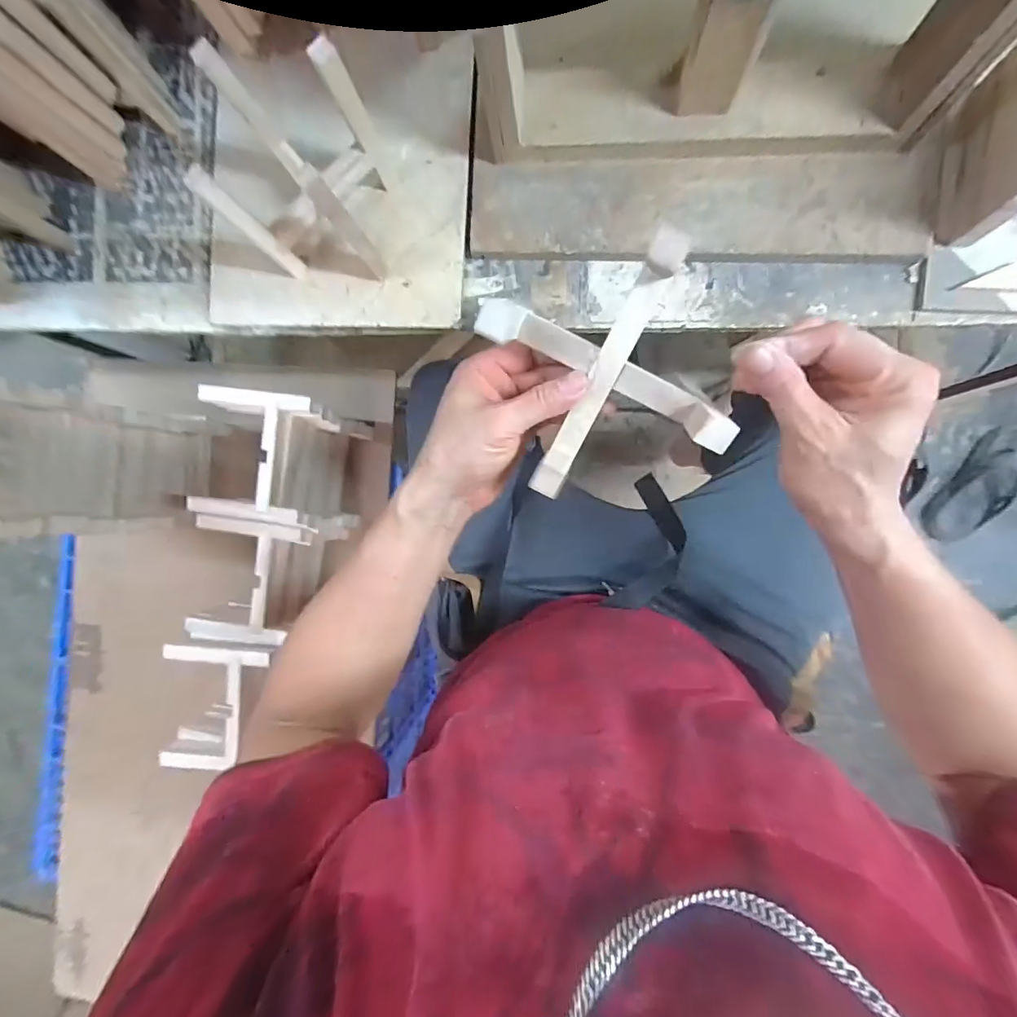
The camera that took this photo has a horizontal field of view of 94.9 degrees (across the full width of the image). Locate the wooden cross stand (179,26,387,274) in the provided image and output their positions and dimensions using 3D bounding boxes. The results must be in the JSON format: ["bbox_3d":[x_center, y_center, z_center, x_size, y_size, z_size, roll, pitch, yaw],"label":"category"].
[{"bbox_3d":[-0.194,-0.314,0.452,0.124,0.151,0.118,5,91,6],"label":"wooden cross stand"}]

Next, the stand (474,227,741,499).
[{"bbox_3d":[0.057,-0.086,0.295,0.132,0.048,0.127,-15,89,6],"label":"stand"}]

